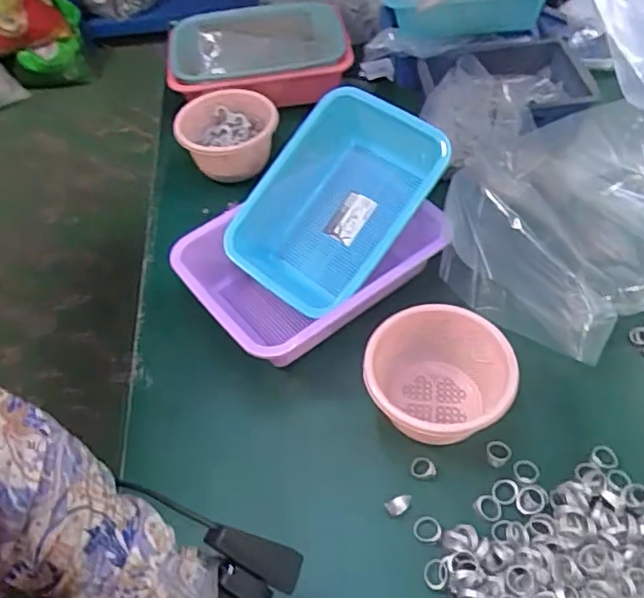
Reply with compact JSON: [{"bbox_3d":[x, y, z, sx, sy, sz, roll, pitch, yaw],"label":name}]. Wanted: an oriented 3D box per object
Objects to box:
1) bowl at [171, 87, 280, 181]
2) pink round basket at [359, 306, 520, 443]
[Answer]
[{"bbox_3d":[-0.141,-0.240,0.914,0.143,0.074,0.138,-3,52,4],"label":"bowl"},{"bbox_3d":[0.121,0.089,0.640,0.144,0.089,0.140,-3,52,4],"label":"pink round basket"}]

